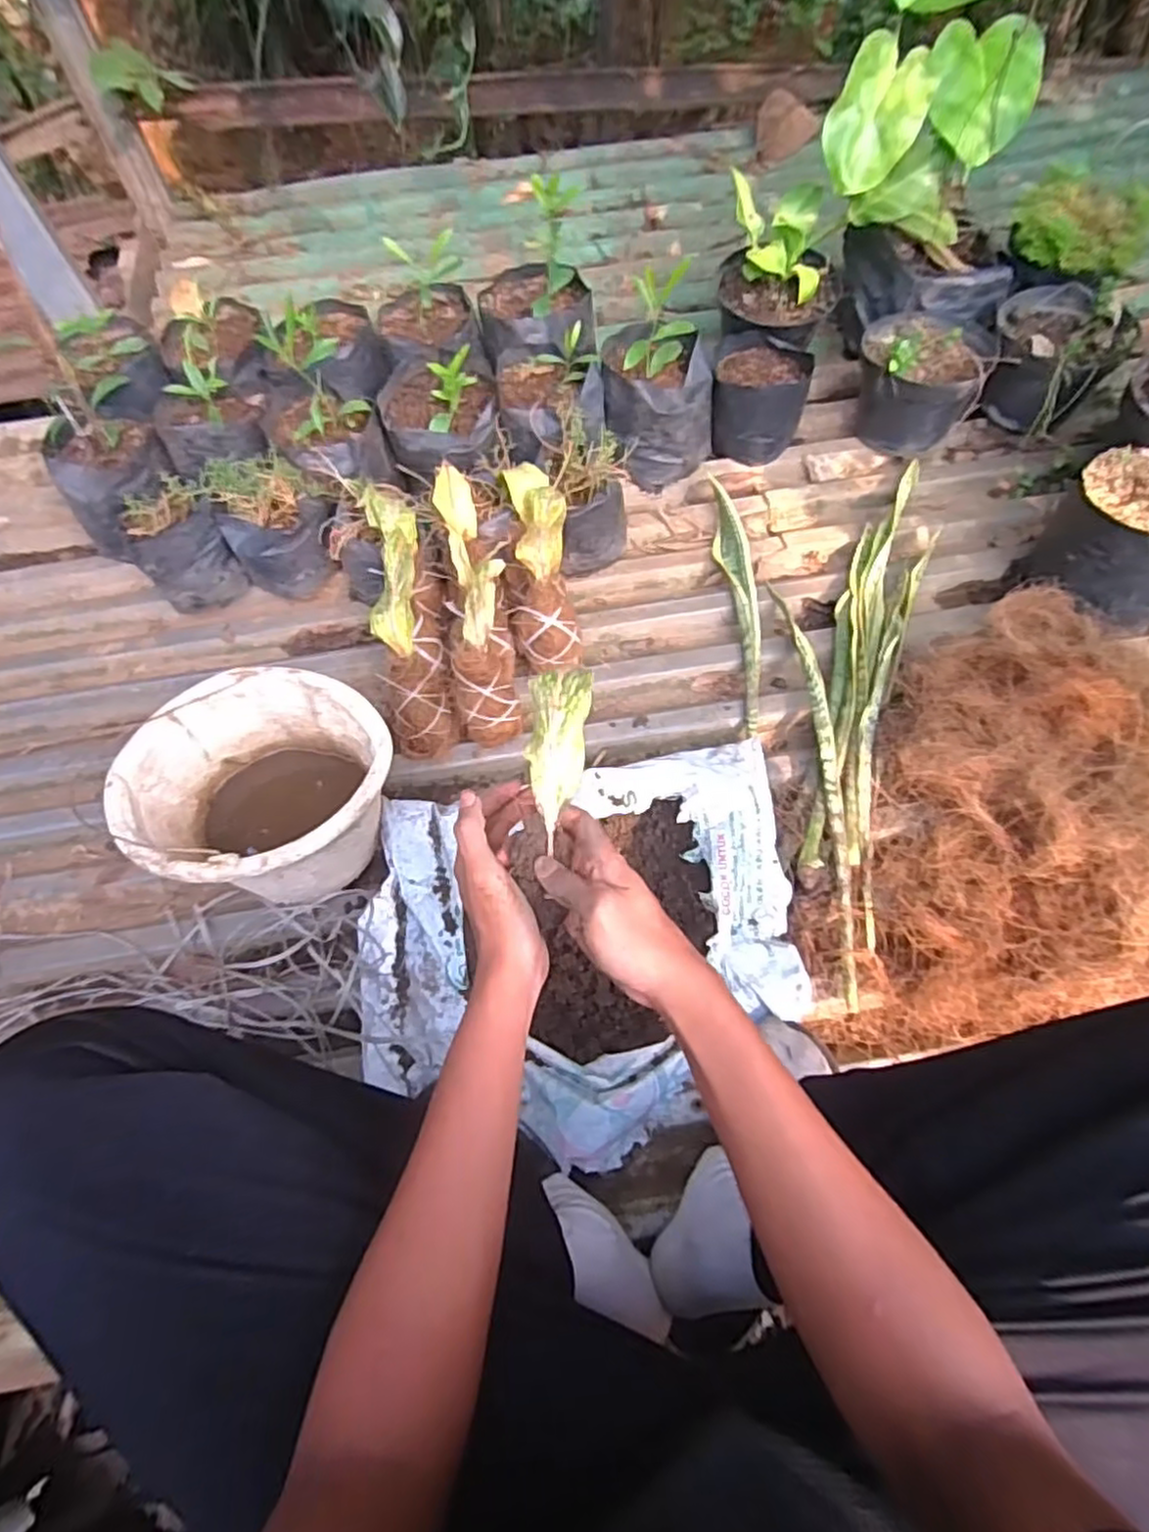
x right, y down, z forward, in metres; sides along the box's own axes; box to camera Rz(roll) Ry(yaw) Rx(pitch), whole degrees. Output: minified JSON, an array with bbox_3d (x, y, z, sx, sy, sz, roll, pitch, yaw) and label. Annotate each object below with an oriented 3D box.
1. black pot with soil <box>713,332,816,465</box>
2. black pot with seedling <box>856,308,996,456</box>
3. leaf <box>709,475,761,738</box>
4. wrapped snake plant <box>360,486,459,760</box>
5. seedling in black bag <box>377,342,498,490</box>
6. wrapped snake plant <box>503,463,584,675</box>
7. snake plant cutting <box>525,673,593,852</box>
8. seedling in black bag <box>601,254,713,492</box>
[{"bbox_3d":[0.254,-0.507,0.991,0.125,0.113,0.129,0,67,0],"label":"black pot with soil"},{"bbox_3d":[0.473,-0.538,0.984,0.159,0.133,0.168,14,67,6],"label":"black pot with seedling"},{"bbox_3d":[0.215,-0.216,0.911,0.045,0.028,0.392,-3,67,-1],"label":"leaf"},{"bbox_3d":[-0.191,-0.176,0.817,0.073,0.109,0.329,-8,88,-1],"label":"wrapped snake plant"},{"bbox_3d":[-0.179,-0.458,0.951,0.158,0.163,0.153,0,67,0],"label":"seedling in black bag"},{"bbox_3d":[-0.042,-0.236,0.846,0.078,0.100,0.253,-6,97,0],"label":"wrapped snake plant"},{"bbox_3d":[-0.012,-0.008,0.469,0.040,0.014,0.115,4,81,5],"label":"snake plant cutting"},{"bbox_3d":[0.112,-0.519,0.964,0.148,0.181,0.192,-5,67,-2],"label":"seedling in black bag"}]

